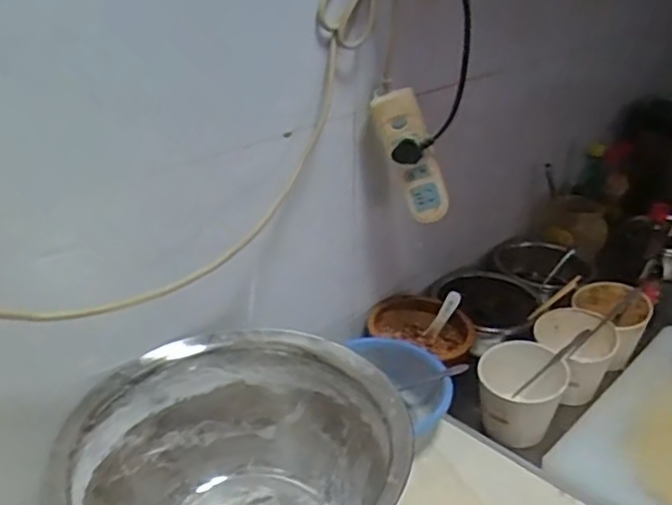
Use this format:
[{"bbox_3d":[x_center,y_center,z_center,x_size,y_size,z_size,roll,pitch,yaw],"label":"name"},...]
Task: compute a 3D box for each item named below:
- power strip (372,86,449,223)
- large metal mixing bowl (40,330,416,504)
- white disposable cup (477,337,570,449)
[{"bbox_3d":[0.096,-0.115,0.796,0.053,0.175,0.026,-14,24,19],"label":"power strip"},{"bbox_3d":[-0.096,0.226,0.617,0.301,0.160,0.294,0,28,0],"label":"large metal mixing bowl"},{"bbox_3d":[0.250,0.196,0.863,0.107,0.100,0.117,0,28,0],"label":"white disposable cup"}]

